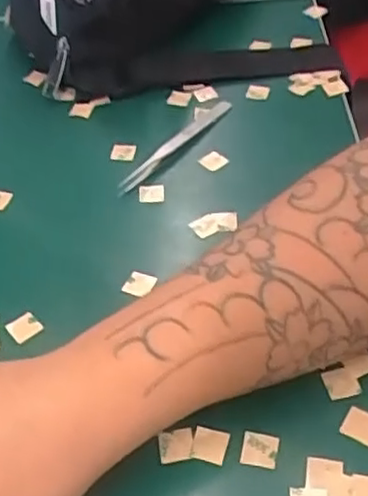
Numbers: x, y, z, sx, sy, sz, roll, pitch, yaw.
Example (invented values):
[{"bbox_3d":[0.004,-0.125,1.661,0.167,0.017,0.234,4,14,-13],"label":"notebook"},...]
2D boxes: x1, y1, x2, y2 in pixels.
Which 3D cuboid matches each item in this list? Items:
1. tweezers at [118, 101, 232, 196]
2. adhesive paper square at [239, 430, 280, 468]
[{"bbox_3d":[-0.004,-0.071,0.448,0.012,0.013,0.118,24,55,27],"label":"tweezers"},{"bbox_3d":[0.034,0.089,0.298,0.016,0.004,0.015,6,58,11],"label":"adhesive paper square"}]

